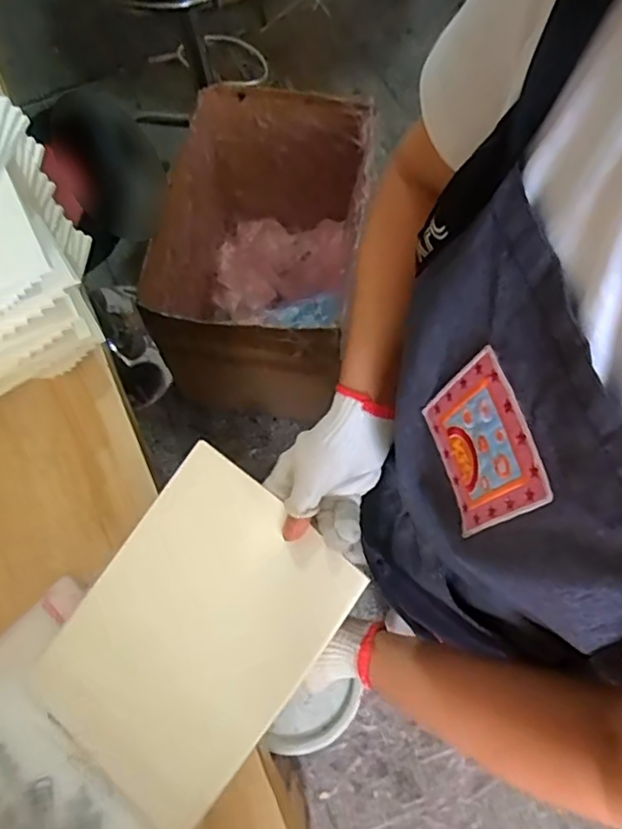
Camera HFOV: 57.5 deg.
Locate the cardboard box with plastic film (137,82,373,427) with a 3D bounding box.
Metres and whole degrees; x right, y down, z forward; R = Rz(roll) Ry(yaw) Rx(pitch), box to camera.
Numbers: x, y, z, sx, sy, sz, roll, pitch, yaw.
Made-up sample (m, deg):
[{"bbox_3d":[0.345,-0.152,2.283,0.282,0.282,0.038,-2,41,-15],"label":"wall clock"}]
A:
[{"bbox_3d":[-0.101,-0.356,1.381,0.415,0.543,0.634,10,69,5],"label":"cardboard box with plastic film"}]

